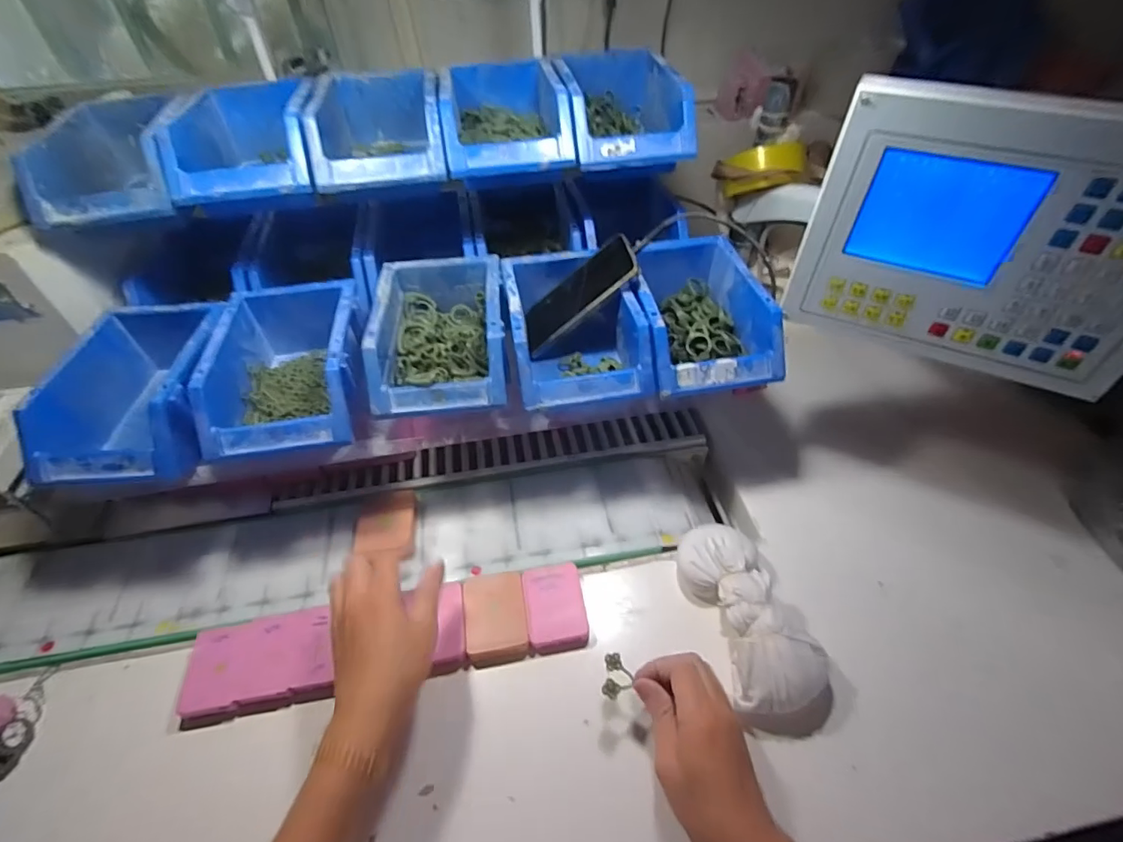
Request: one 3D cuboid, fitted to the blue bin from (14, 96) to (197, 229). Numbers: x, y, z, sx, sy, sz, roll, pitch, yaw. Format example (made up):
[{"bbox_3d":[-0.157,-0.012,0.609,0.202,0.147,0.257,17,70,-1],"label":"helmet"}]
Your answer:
[{"bbox_3d":[-0.433,-0.262,0.512,0.123,0.070,0.184,-10,48,-8],"label":"blue bin"}]

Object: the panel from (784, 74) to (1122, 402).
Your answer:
[{"bbox_3d":[0.318,-0.131,0.382,0.247,0.179,0.039,23,52,21],"label":"panel"}]

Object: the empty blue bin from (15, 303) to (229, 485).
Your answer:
[{"bbox_3d":[-0.378,-0.027,0.473,0.122,0.082,0.184,-1,47,1],"label":"empty blue bin"}]

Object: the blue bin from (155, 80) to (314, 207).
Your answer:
[{"bbox_3d":[-0.316,-0.280,0.520,0.136,0.075,0.196,-14,48,-12],"label":"blue bin"}]

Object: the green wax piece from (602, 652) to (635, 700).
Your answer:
[{"bbox_3d":[0.044,0.198,0.397,0.022,0.007,0.034,6,46,8],"label":"green wax piece"}]

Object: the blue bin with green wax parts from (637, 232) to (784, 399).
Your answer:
[{"bbox_3d":[0.133,-0.110,0.517,0.121,0.061,0.176,-8,47,-6],"label":"blue bin with green wax parts"}]

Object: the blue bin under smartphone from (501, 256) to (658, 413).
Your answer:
[{"bbox_3d":[0.013,-0.089,0.515,0.122,0.081,0.171,-8,47,-6],"label":"blue bin under smartphone"}]

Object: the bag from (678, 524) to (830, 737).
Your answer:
[{"bbox_3d":[0.161,0.166,0.440,0.072,0.049,0.168,-13,48,-10],"label":"bag"}]

